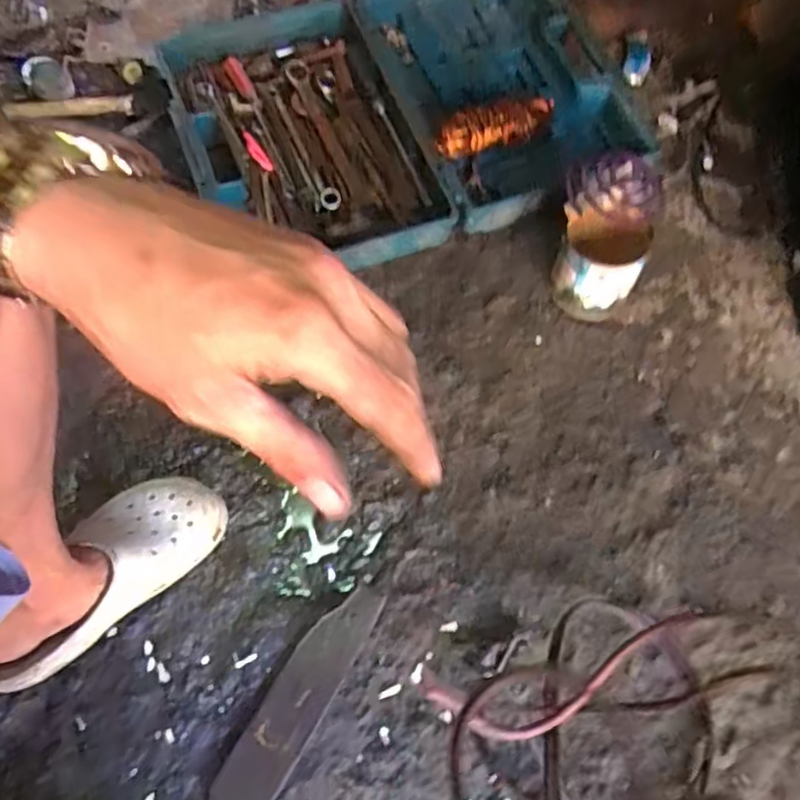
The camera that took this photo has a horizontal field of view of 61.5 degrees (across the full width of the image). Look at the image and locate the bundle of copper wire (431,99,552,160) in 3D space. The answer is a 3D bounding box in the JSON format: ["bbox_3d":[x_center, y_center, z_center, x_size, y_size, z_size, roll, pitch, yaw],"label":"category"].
[{"bbox_3d":[0.127,-0.361,0.881,0.172,0.035,0.048,-17,68,-11],"label":"bundle of copper wire"}]

